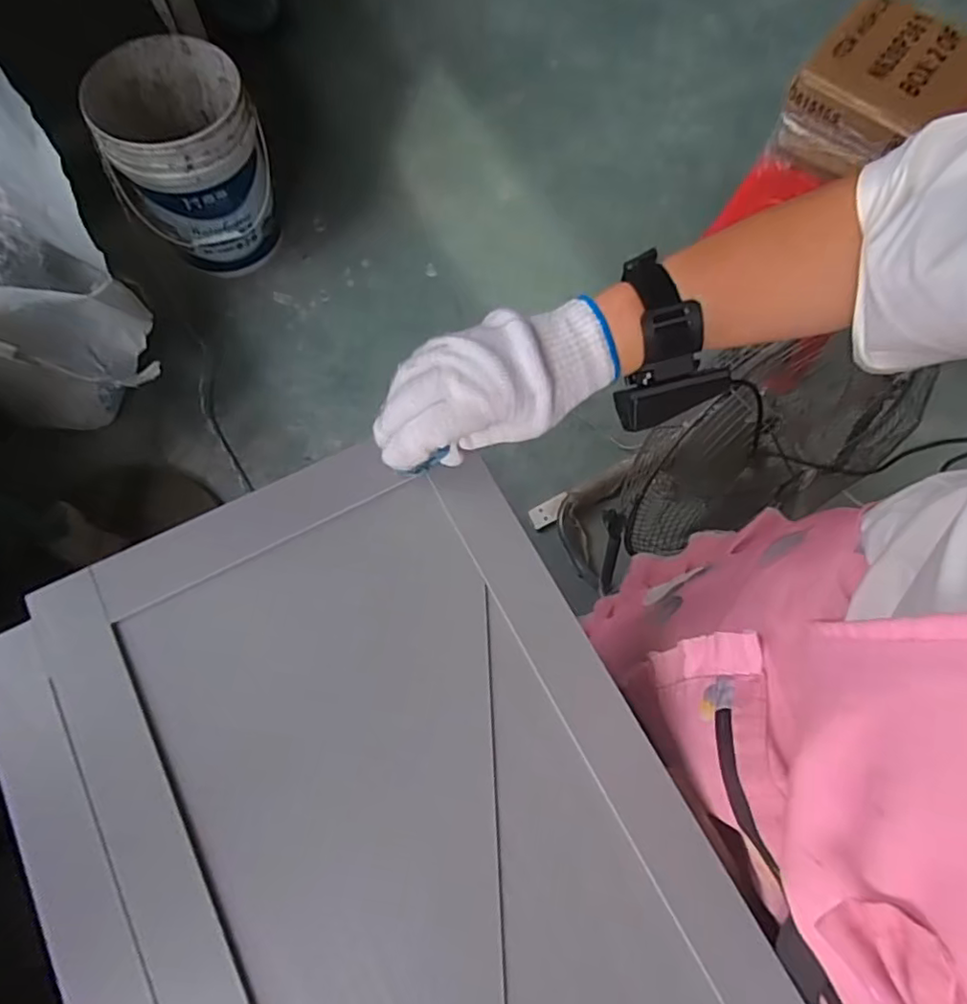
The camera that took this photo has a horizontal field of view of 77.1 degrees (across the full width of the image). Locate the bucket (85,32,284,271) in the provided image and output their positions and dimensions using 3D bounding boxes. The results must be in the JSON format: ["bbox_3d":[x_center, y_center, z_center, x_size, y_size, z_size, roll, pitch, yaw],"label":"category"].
[{"bbox_3d":[-0.637,-0.740,1.345,0.313,0.348,0.313,1,70,-2],"label":"bucket"}]

